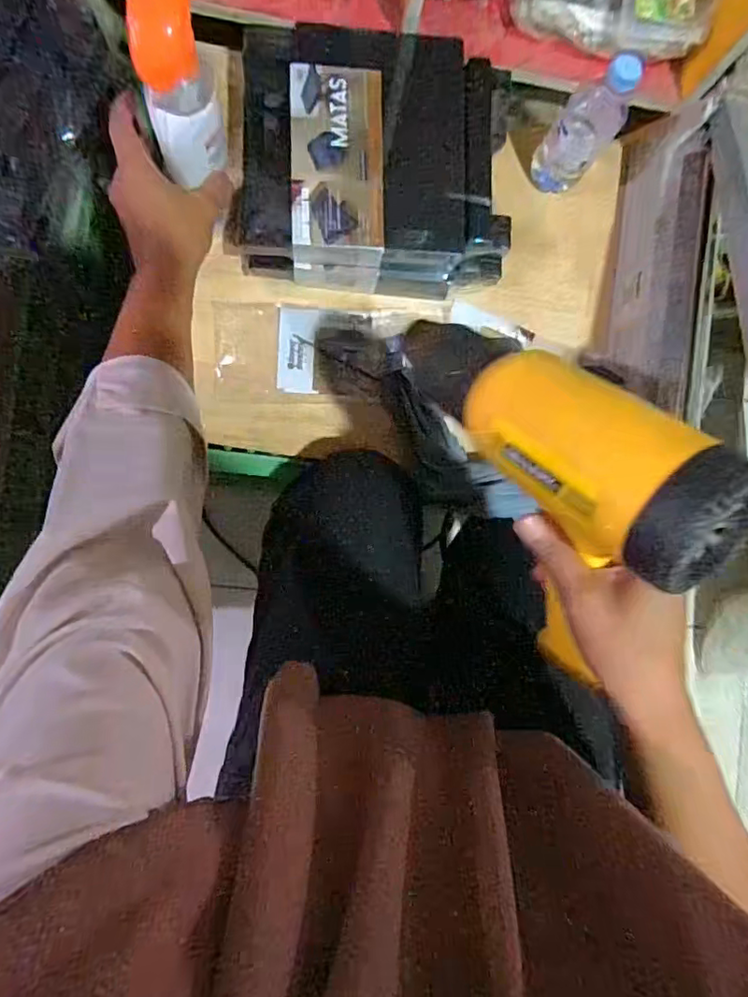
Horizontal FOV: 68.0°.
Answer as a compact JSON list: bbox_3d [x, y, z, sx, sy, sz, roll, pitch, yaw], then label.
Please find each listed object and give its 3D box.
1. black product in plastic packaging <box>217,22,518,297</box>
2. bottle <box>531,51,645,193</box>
[{"bbox_3d":[0.003,-0.324,0.535,0.265,0.085,0.221,3,88,-7],"label":"black product in plastic packaging"},{"bbox_3d":[0.202,-0.354,0.532,0.055,0.148,0.050,34,84,-5],"label":"bottle"}]

